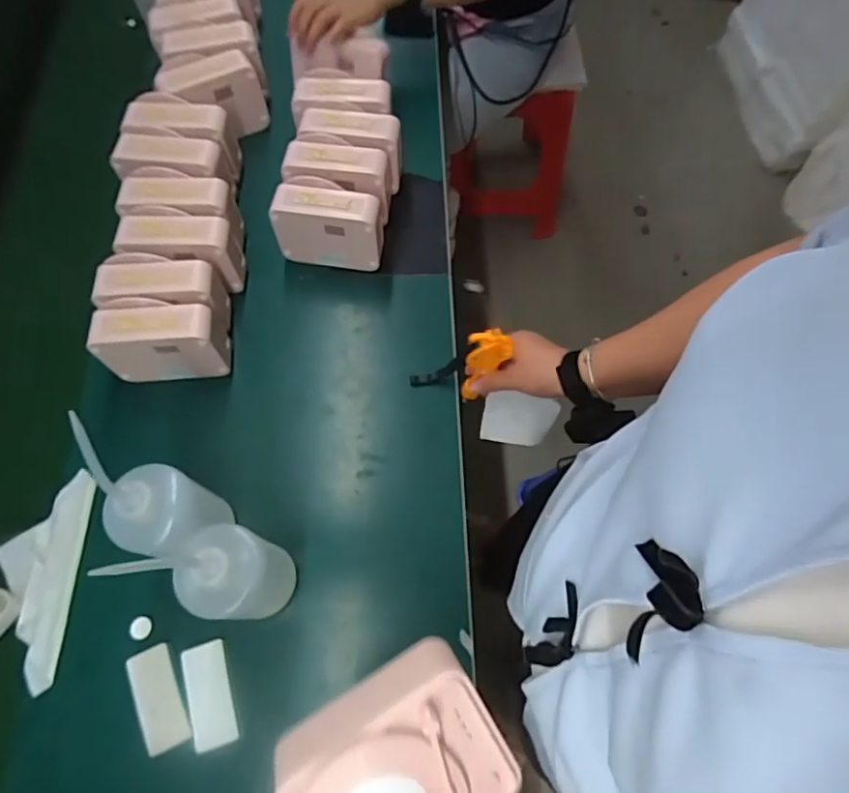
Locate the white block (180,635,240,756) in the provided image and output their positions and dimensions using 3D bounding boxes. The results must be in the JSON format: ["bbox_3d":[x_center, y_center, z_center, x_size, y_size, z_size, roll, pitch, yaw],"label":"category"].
[{"bbox_3d":[-0.208,0.288,0.537,0.039,0.010,0.092,-17,70,-7],"label":"white block"}]

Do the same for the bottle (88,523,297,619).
[{"bbox_3d":[-0.171,0.150,0.477,0.070,0.225,0.073,0,69,0],"label":"bottle"}]

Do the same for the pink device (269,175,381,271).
[{"bbox_3d":[-0.118,-0.214,0.705,0.131,0.102,0.068,8,69,3],"label":"pink device"}]

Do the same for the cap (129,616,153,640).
[{"bbox_3d":[-0.292,0.238,0.569,0.021,0.006,0.022,0,69,0],"label":"cap"}]

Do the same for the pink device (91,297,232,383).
[{"bbox_3d":[-0.296,-0.061,0.643,0.124,0.114,0.057,-5,69,-2],"label":"pink device"}]

